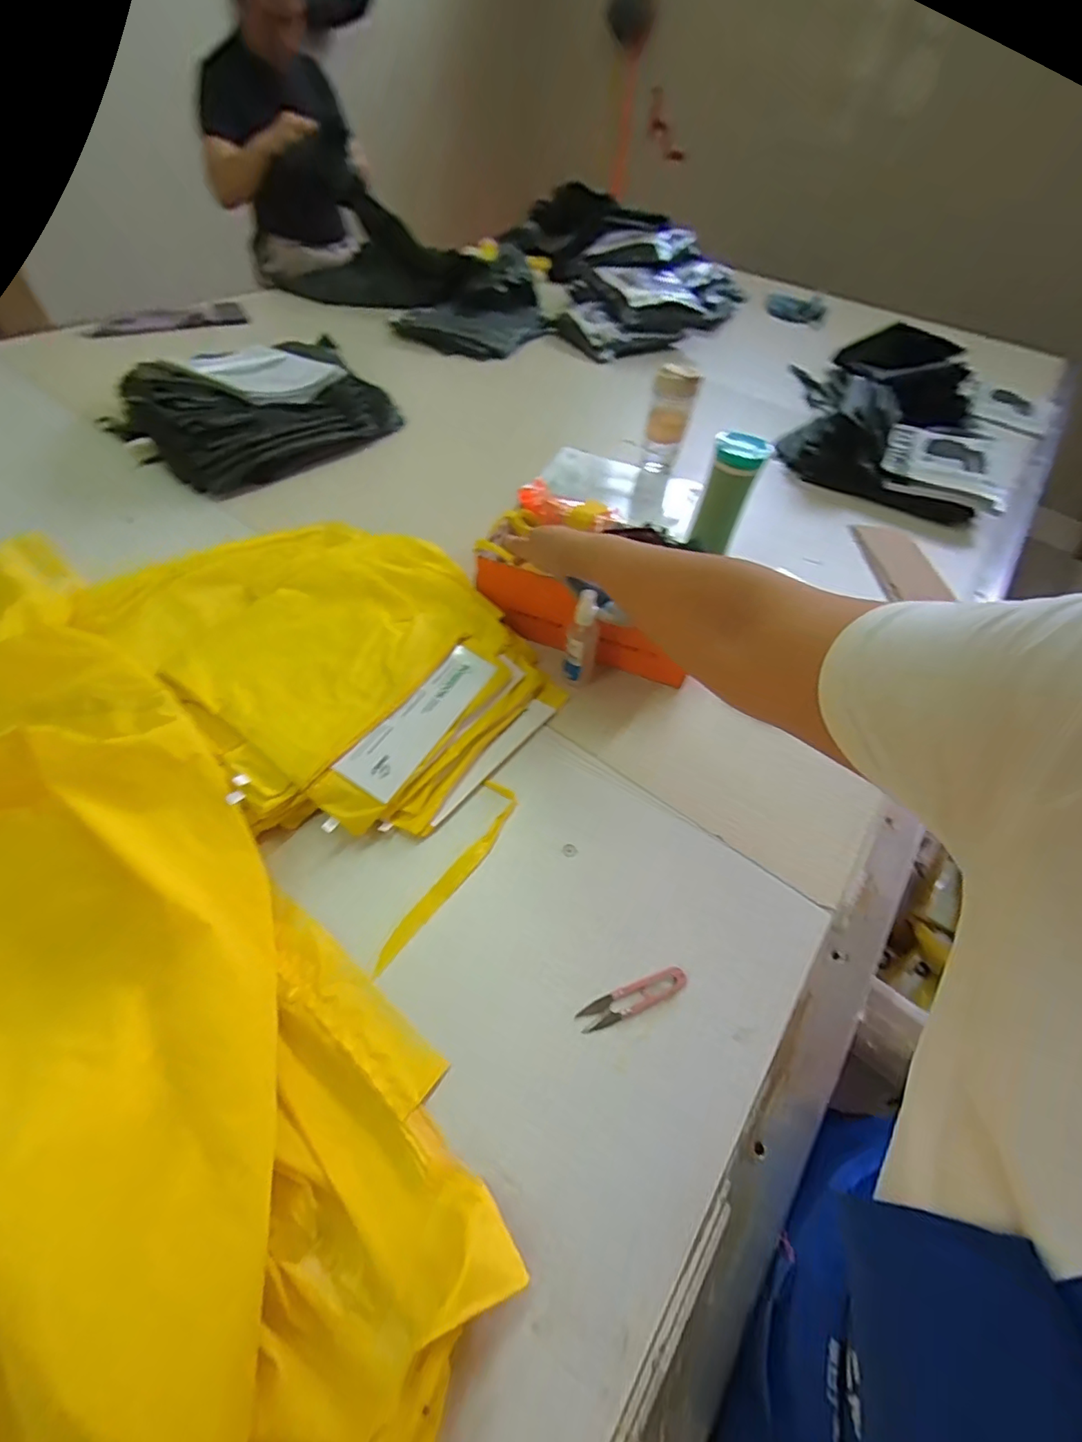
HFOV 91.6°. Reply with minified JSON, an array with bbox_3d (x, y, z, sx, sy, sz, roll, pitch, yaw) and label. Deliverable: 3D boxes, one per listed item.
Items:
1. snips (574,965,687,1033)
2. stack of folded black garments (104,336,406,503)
[{"bbox_3d":[0.083,0.248,0.471,0.103,0.006,0.024,-15,55,-17],"label":"snips"},{"bbox_3d":[-0.567,-0.651,1.054,0.400,0.110,0.514,38,58,22],"label":"stack of folded black garments"}]

